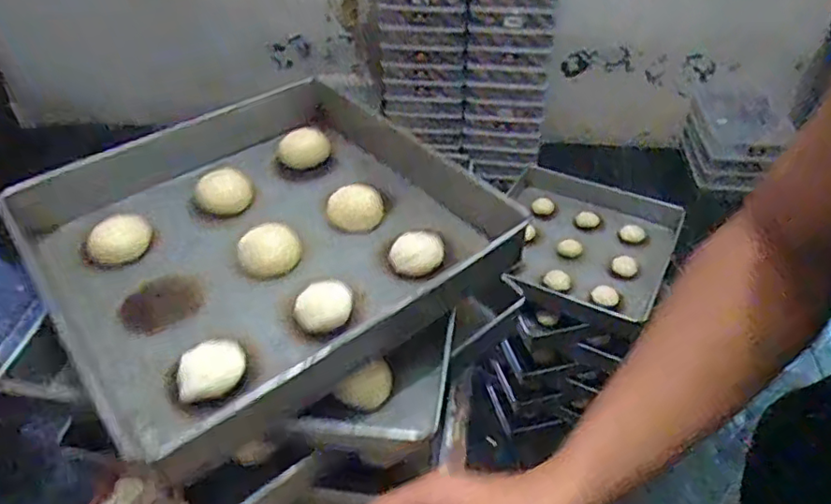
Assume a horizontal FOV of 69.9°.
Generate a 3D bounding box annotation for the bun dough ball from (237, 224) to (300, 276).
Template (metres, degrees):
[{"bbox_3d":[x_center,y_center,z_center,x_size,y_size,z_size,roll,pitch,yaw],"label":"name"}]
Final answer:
[{"bbox_3d":[-0.158,-0.004,0.642,0.064,0.033,0.052,-15,45,-14],"label":"bun dough ball"}]

